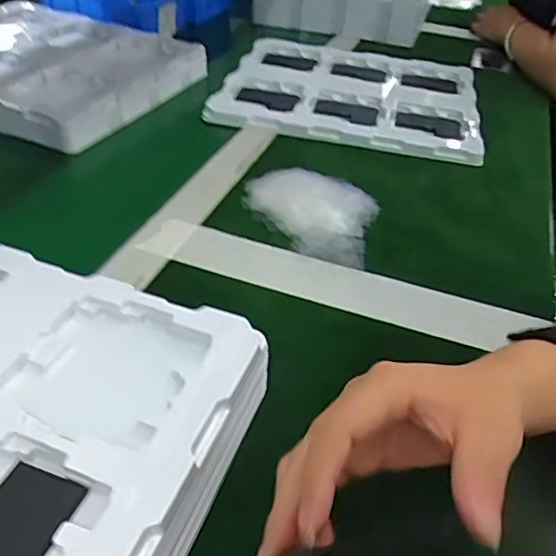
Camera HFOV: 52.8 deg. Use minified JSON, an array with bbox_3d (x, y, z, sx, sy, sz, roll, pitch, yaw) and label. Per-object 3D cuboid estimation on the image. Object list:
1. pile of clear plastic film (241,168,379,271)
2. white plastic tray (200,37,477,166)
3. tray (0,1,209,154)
[{"bbox_3d":[0.026,-0.062,0.510,0.122,0.019,0.107,15,40,11],"label":"pile of clear plastic film"},{"bbox_3d":[0.096,-0.241,0.725,0.312,0.033,0.271,12,40,7],"label":"white plastic tray"},{"bbox_3d":[-0.295,-0.266,0.701,0.320,0.051,0.275,18,41,15],"label":"tray"}]

